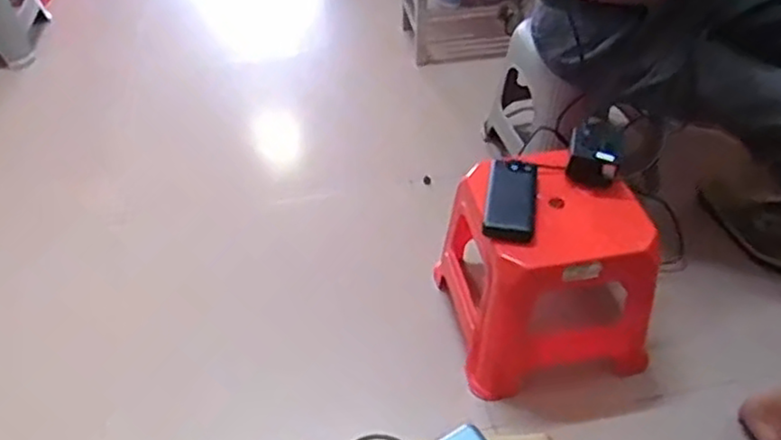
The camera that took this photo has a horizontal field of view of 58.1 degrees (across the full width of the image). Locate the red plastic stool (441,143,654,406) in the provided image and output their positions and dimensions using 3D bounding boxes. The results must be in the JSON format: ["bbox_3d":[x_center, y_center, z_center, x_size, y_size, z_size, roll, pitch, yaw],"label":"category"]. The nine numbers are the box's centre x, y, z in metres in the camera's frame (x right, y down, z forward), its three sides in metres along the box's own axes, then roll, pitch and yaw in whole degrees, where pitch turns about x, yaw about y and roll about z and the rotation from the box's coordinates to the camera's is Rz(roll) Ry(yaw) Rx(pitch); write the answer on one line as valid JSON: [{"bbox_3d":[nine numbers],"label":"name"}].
[{"bbox_3d":[0.261,0.080,1.160,0.299,0.293,0.276,-9,44,-8],"label":"red plastic stool"}]

